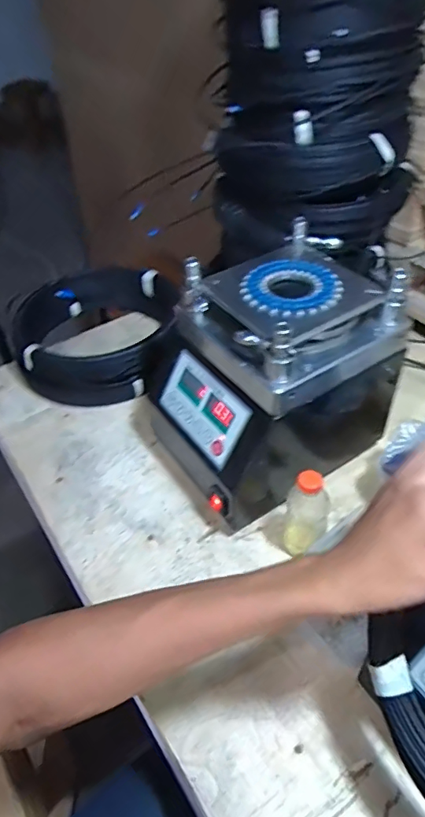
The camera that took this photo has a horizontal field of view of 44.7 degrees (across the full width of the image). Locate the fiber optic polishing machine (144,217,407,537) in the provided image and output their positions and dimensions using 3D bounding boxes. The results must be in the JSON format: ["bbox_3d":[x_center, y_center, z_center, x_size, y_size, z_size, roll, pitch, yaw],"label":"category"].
[{"bbox_3d":[0.088,-0.039,0.708,0.293,0.276,0.227,-26,48,-20],"label":"fiber optic polishing machine"}]

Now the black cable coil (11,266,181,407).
[{"bbox_3d":[-0.217,-0.144,0.975,0.283,0.100,0.304,-3,44,3],"label":"black cable coil"}]

